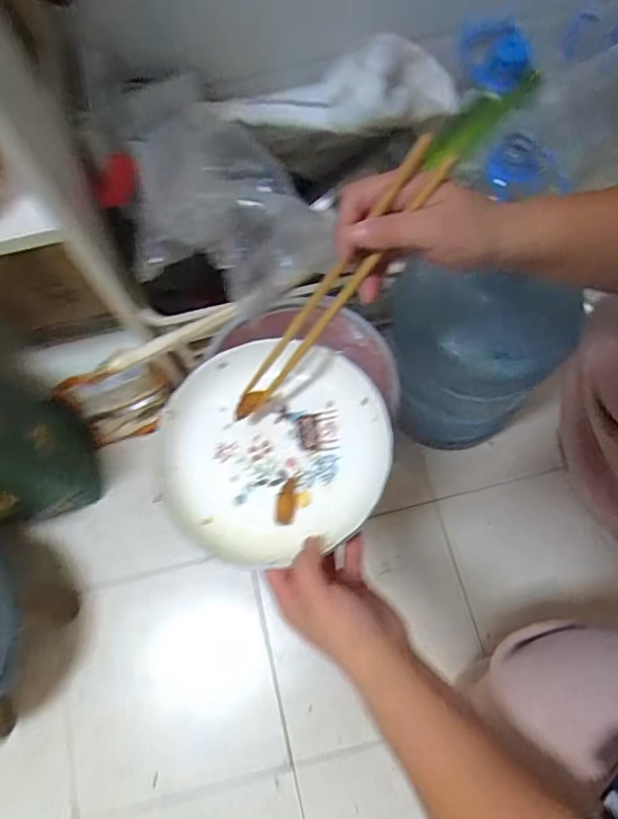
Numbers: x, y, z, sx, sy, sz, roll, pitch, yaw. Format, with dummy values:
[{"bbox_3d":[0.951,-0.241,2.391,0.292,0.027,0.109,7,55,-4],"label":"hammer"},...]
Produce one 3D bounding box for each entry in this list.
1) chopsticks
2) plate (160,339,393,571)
[{"bbox_3d":[0.017,-0.085,0.388,0.025,0.222,0.019,51,34,16],"label":"chopsticks"},{"bbox_3d":[-0.029,0.030,0.448,0.179,0.031,0.170,0,70,0],"label":"plate"}]

